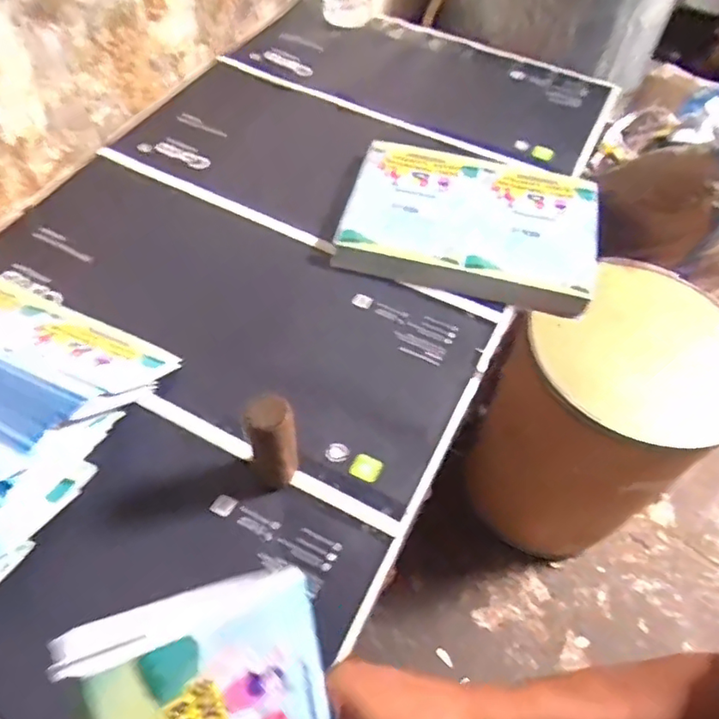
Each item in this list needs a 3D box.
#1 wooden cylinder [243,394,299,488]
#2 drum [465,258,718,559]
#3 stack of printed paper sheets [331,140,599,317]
[{"bbox_3d":[-0.077,0.074,0.520,0.040,0.108,0.038,-8,56,-9],"label":"wooden cylinder"},{"bbox_3d":[0.443,0.121,1.134,0.339,0.520,0.339,2,55,-2],"label":"drum"},{"bbox_3d":[0.142,-0.177,0.747,0.314,0.043,0.231,12,55,5],"label":"stack of printed paper sheets"}]

